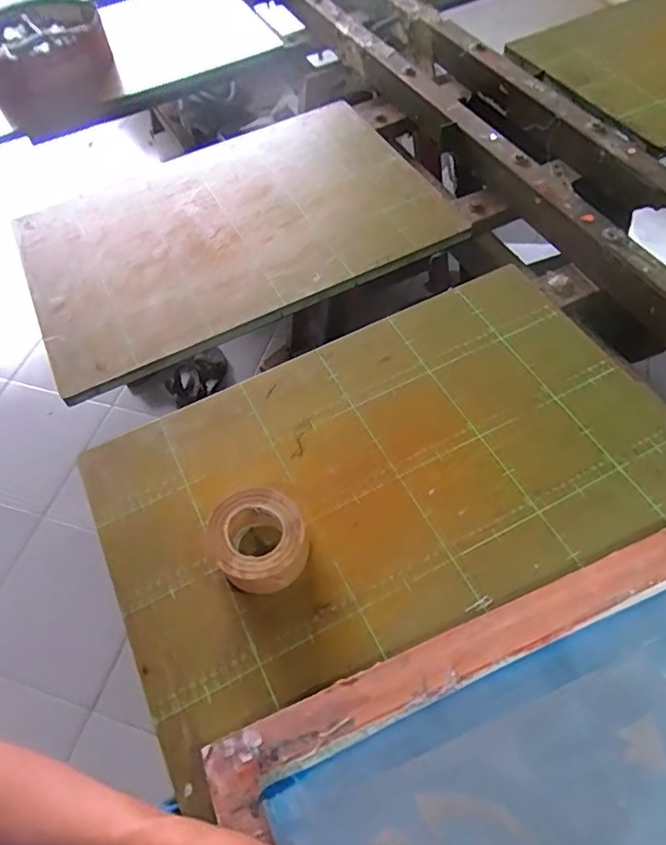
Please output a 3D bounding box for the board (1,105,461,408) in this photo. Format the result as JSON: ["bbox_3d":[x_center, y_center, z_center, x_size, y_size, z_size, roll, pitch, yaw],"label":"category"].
[{"bbox_3d":[-0.151,-0.299,0.835,0.590,0.019,0.400,-25,59,-12],"label":"board"}]

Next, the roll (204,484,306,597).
[{"bbox_3d":[-0.070,0.113,0.535,0.084,0.057,0.084,-2,57,3],"label":"roll"}]

